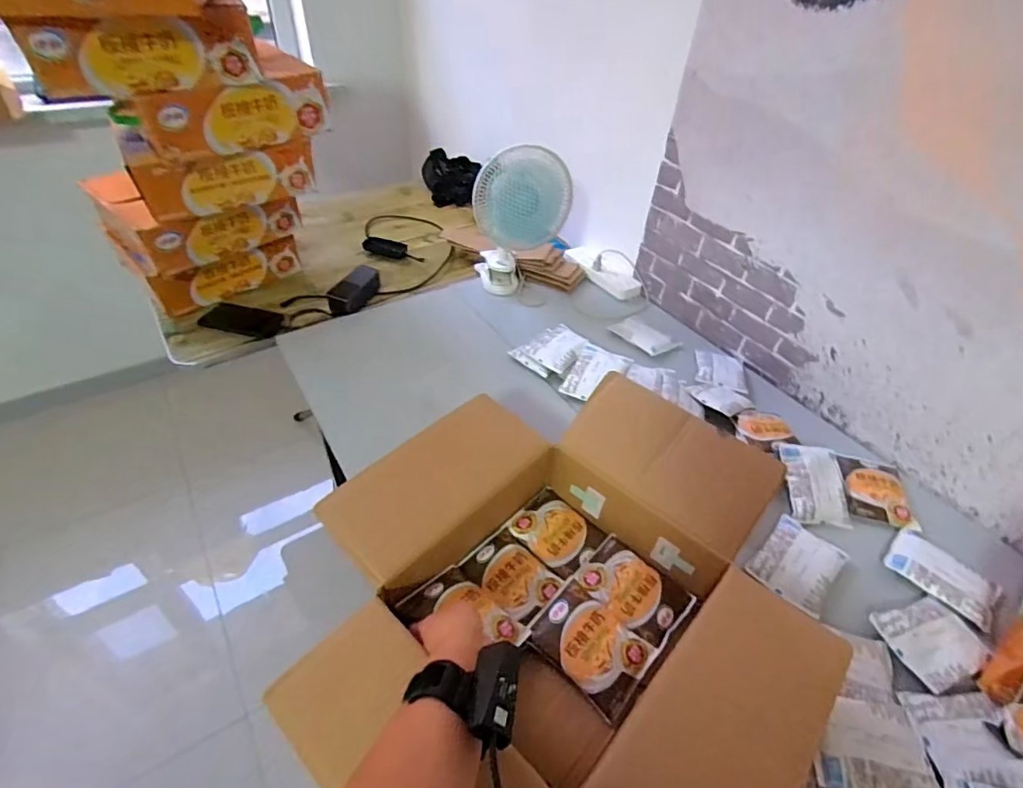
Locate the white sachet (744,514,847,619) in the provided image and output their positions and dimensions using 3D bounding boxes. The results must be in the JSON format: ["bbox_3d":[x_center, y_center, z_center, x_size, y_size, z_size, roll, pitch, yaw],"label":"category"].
[{"bbox_3d":[0.405,0.236,0.728,0.130,0.011,0.096,-33,55,-33],"label":"white sachet"}]

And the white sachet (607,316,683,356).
[{"bbox_3d":[0.286,-0.125,1.120,0.076,0.013,0.137,-31,54,-31],"label":"white sachet"}]

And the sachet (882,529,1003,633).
[{"bbox_3d":[0.614,0.253,0.734,0.096,0.014,0.130,-28,52,-30],"label":"sachet"}]

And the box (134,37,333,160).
[{"bbox_3d":[-0.508,-0.531,0.949,0.304,0.123,0.160,-27,52,-29],"label":"box"}]

